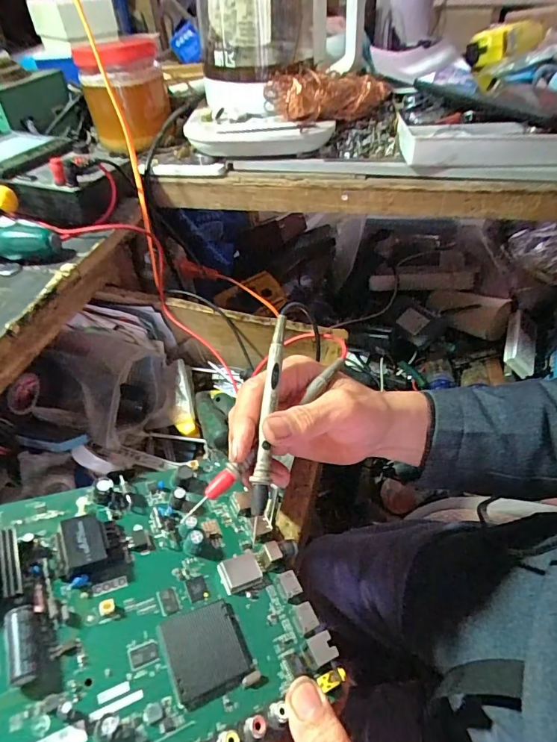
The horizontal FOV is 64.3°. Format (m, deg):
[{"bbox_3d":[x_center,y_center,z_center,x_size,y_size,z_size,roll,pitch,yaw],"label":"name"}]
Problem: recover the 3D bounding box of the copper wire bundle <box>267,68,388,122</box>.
[{"bbox_3d":[0.058,-0.311,0.497,0.136,0.047,0.047,-15,45,-12],"label":"copper wire bundle"}]

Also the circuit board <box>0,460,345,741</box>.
[{"bbox_3d":[-0.081,0.128,0.243,0.193,0.015,0.165,-6,46,-33],"label":"circuit board"}]

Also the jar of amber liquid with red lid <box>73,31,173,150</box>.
[{"bbox_3d":[-0.177,-0.322,0.520,0.094,0.116,0.077,-16,45,-12],"label":"jar of amber liquid with red lid"}]

